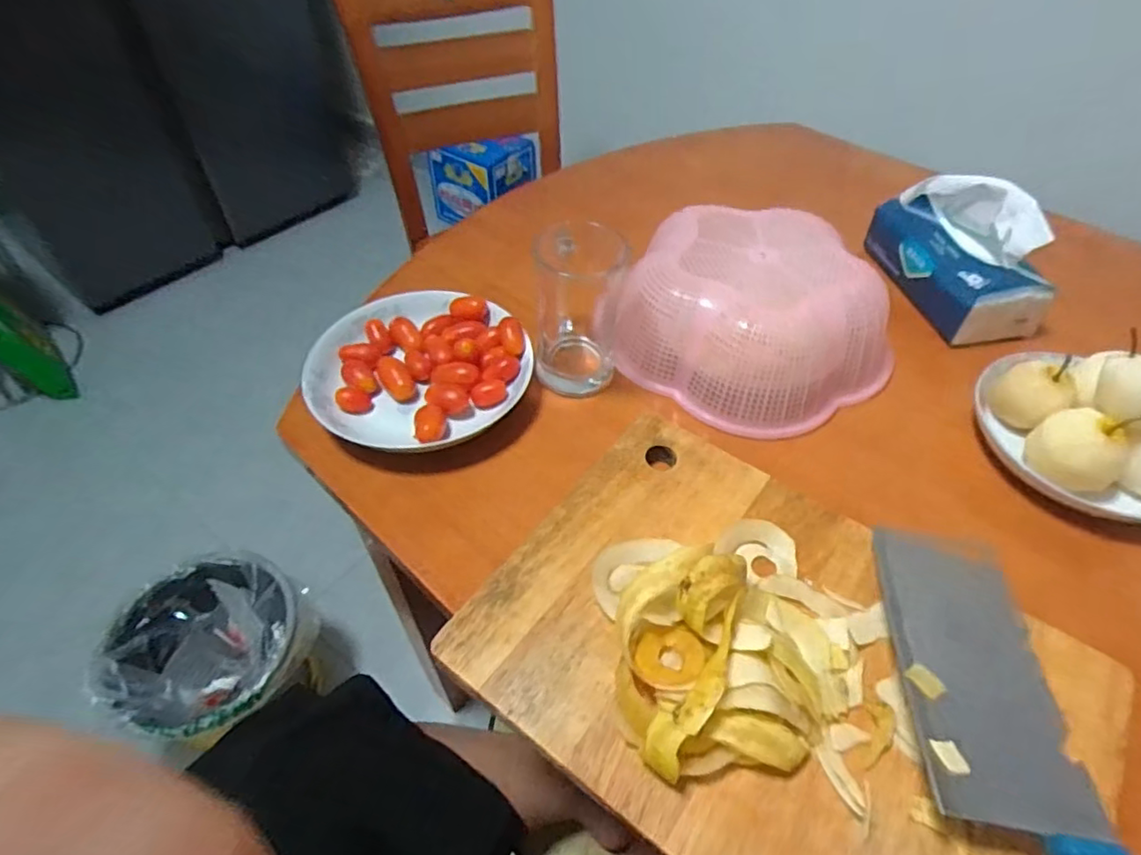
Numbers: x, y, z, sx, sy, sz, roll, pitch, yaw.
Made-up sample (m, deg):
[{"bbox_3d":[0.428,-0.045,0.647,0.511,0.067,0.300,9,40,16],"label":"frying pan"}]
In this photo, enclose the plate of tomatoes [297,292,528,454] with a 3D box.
[{"bbox_3d":[-0.138,-0.056,0.544,0.177,0.040,0.173,2,49,-2],"label":"plate of tomatoes"}]

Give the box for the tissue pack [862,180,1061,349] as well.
[{"bbox_3d":[0.393,-0.182,0.613,0.092,0.107,0.177,-8,50,-10],"label":"tissue pack"}]

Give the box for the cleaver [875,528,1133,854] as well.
[{"bbox_3d":[0.221,0.163,0.304,0.085,0.015,0.281,7,39,3],"label":"cleaver"}]

